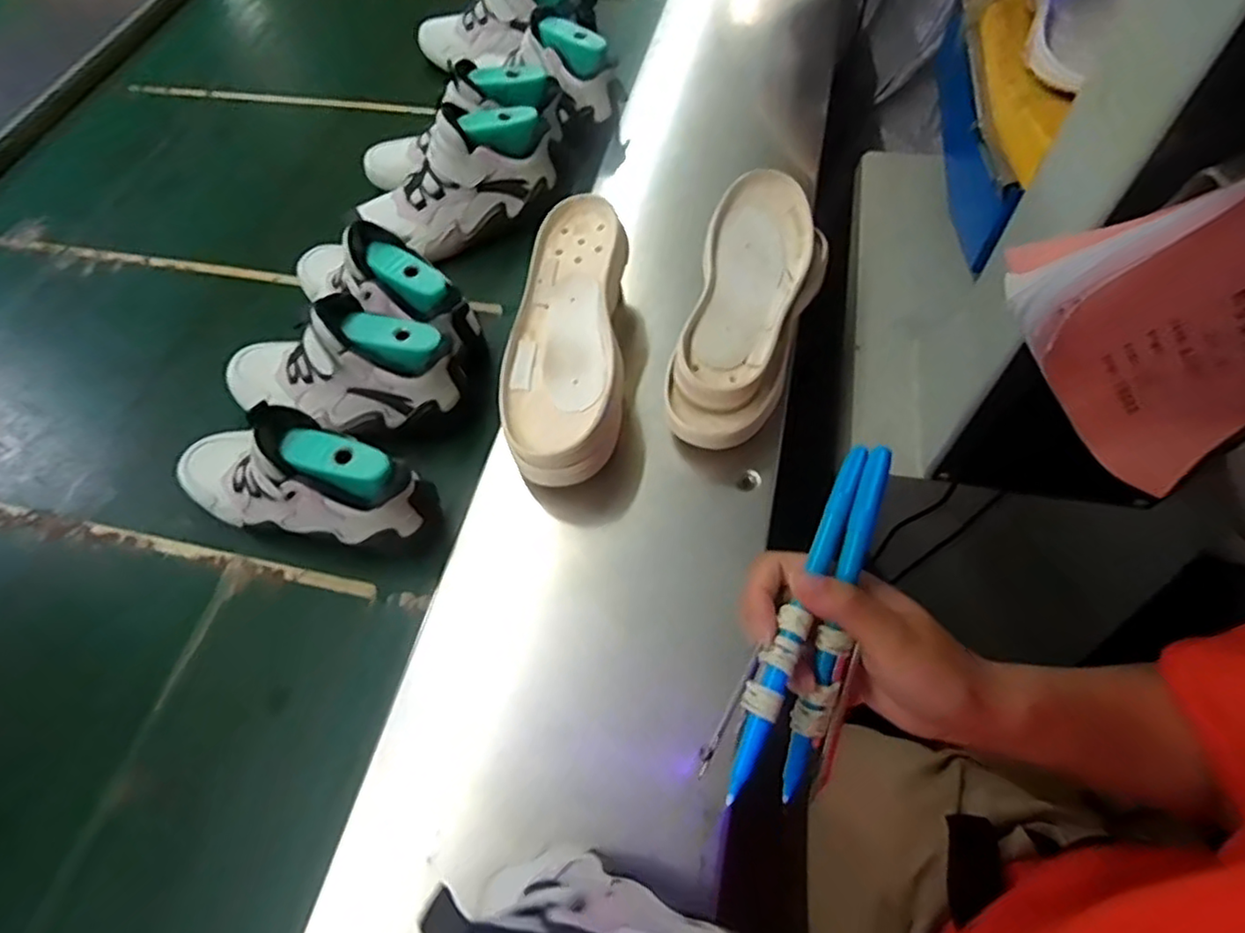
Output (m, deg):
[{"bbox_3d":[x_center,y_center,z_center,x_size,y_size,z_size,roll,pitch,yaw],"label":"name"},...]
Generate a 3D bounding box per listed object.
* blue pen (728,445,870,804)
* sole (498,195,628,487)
[{"bbox_3d":[0.079,0.062,0.290,0.016,0.011,0.165,22,72,15],"label":"blue pen"},{"bbox_3d":[-0.048,-0.105,0.552,0.100,0.074,0.258,-1,59,4],"label":"sole"}]

